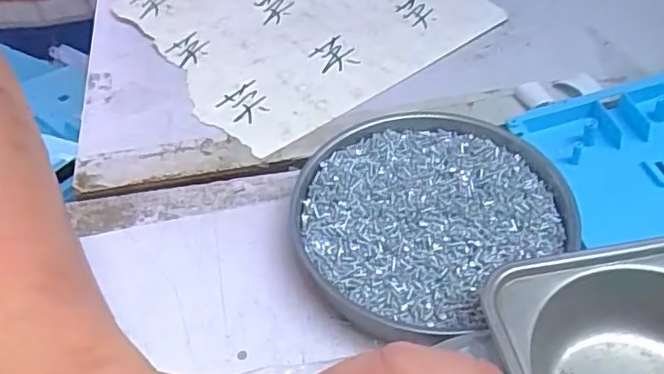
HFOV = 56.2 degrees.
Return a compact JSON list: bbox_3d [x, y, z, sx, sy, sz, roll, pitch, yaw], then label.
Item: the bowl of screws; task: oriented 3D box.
[{"bbox_3d":[0.046,0.012,0.318,0.131,0.016,0.122,-2,48,2],"label":"bowl of screws"}]

